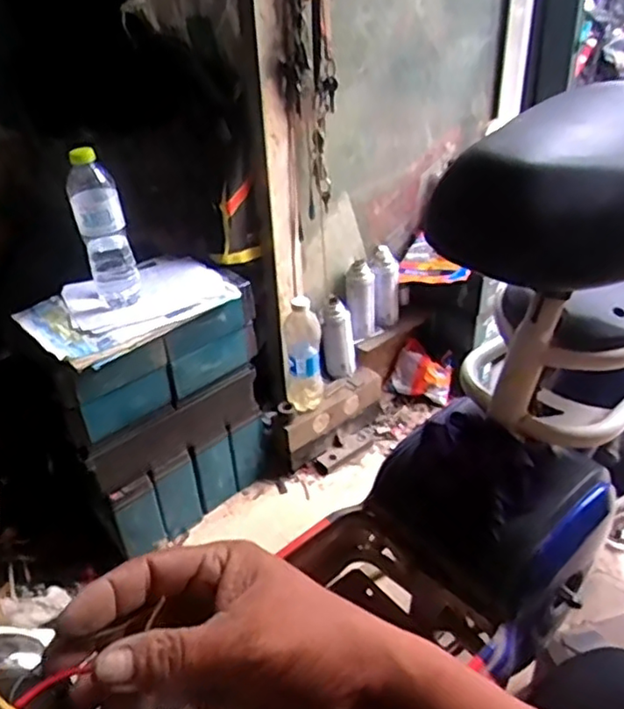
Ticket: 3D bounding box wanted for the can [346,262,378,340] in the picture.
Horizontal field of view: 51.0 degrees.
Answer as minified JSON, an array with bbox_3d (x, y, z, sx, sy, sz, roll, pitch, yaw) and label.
[{"bbox_3d":[0.098,-0.103,1.272,0.059,0.144,0.048,0,35,4],"label":"can"}]

